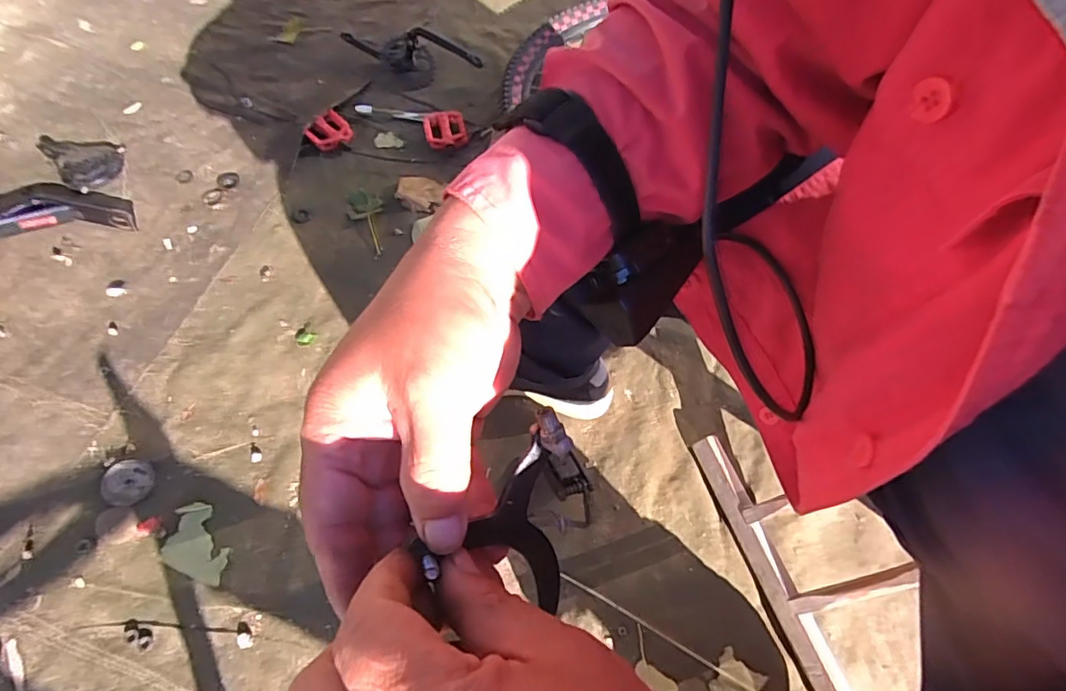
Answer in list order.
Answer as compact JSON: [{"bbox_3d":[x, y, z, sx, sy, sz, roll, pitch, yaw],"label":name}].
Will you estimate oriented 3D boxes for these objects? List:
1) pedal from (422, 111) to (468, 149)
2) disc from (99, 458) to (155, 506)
[{"bbox_3d":[-0.162,-0.397,0.998,0.074,0.023,0.087,-10,63,-9],"label":"pedal"},{"bbox_3d":[-0.515,0.172,0.689,0.055,0.011,0.061,-41,71,-21],"label":"disc"}]

